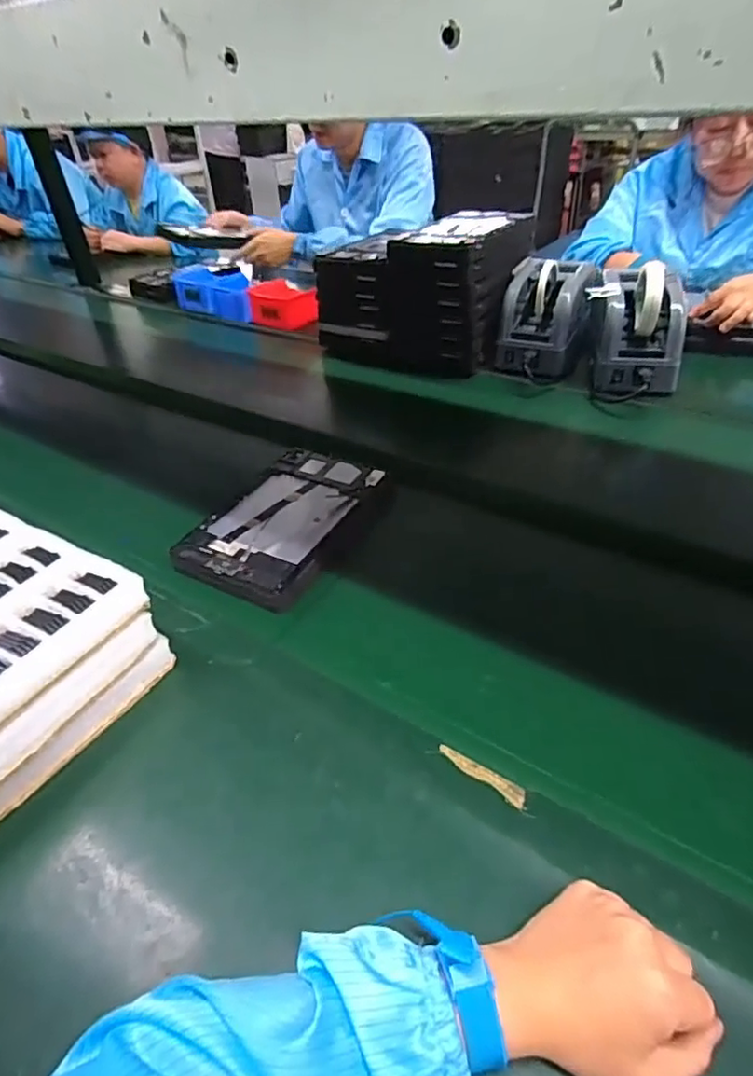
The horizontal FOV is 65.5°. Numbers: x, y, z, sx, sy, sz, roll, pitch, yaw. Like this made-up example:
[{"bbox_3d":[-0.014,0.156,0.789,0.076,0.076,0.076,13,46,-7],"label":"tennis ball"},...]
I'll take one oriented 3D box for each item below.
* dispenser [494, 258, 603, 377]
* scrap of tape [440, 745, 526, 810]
[{"bbox_3d":[0.271,-0.354,0.943,0.131,0.136,0.188,11,42,18],"label":"dispenser"},{"bbox_3d":[0.079,0.176,0.437,0.071,0.004,0.015,25,38,31],"label":"scrap of tape"}]

